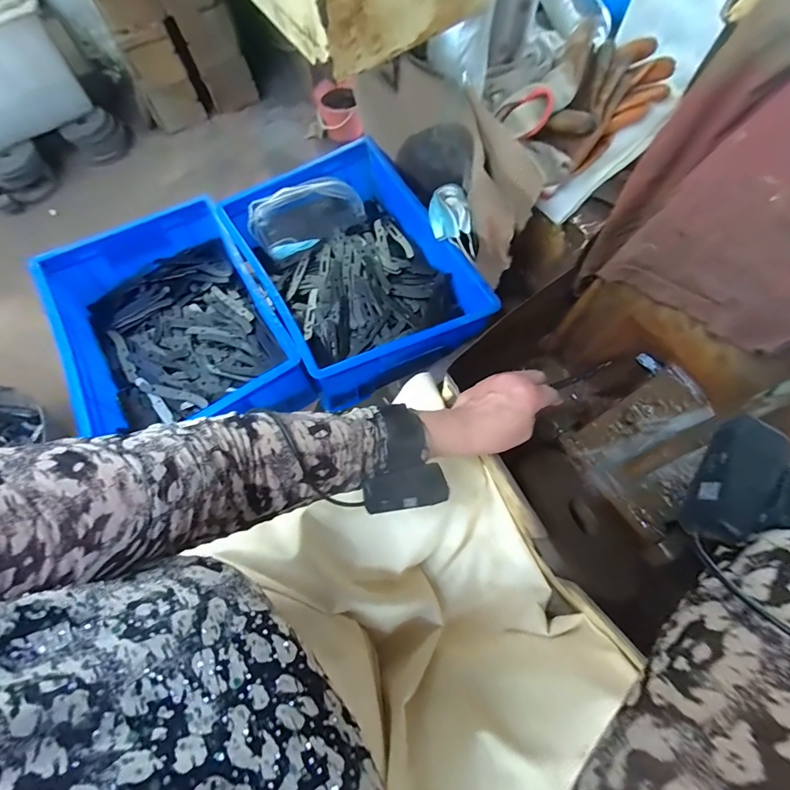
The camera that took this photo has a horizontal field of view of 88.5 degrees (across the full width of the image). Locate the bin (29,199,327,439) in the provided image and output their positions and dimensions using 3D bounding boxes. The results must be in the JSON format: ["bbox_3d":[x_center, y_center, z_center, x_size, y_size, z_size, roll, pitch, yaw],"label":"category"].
[{"bbox_3d":[-0.350,-0.107,0.646,0.288,0.110,0.396,-29,71,-10],"label":"bin"}]

